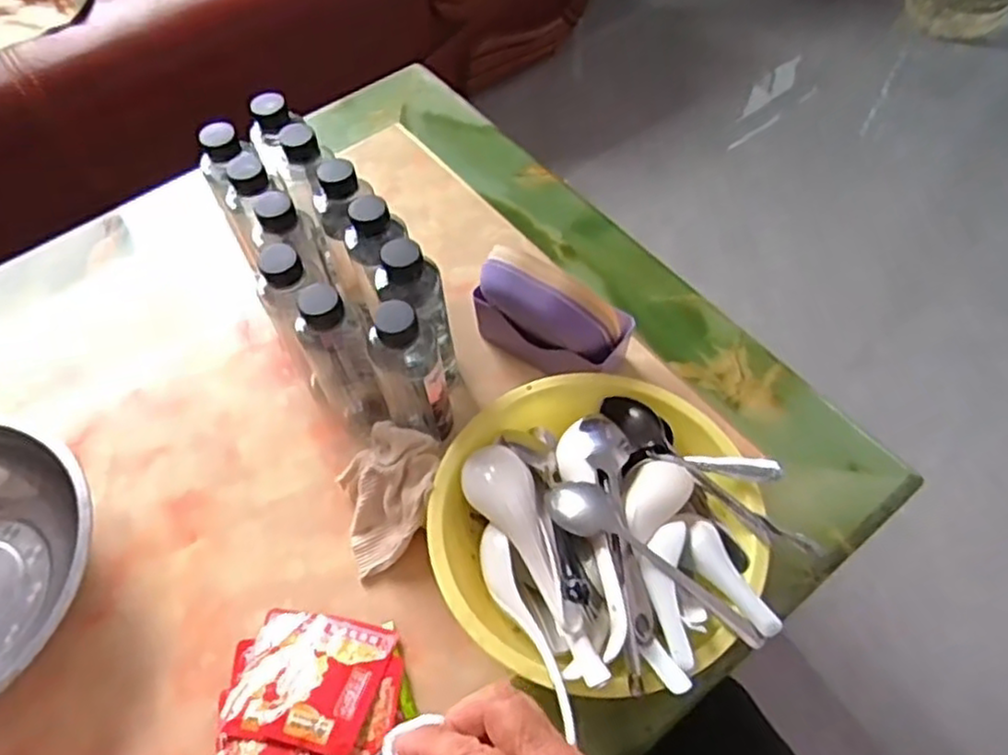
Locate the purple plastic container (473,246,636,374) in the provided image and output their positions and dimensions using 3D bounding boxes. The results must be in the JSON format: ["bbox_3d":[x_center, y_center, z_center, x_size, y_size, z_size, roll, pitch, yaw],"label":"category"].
[{"bbox_3d":[0.039,-0.058,0.655,0.144,0.129,0.057,24,63,16],"label":"purple plastic container"}]

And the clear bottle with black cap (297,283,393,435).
[{"bbox_3d":[-0.138,-0.017,0.610,0.048,0.176,0.057,-24,61,-12],"label":"clear bottle with black cap"}]

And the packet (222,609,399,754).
[{"bbox_3d":[-0.145,0.224,0.543,0.106,0.010,0.097,6,42,9],"label":"packet"}]

